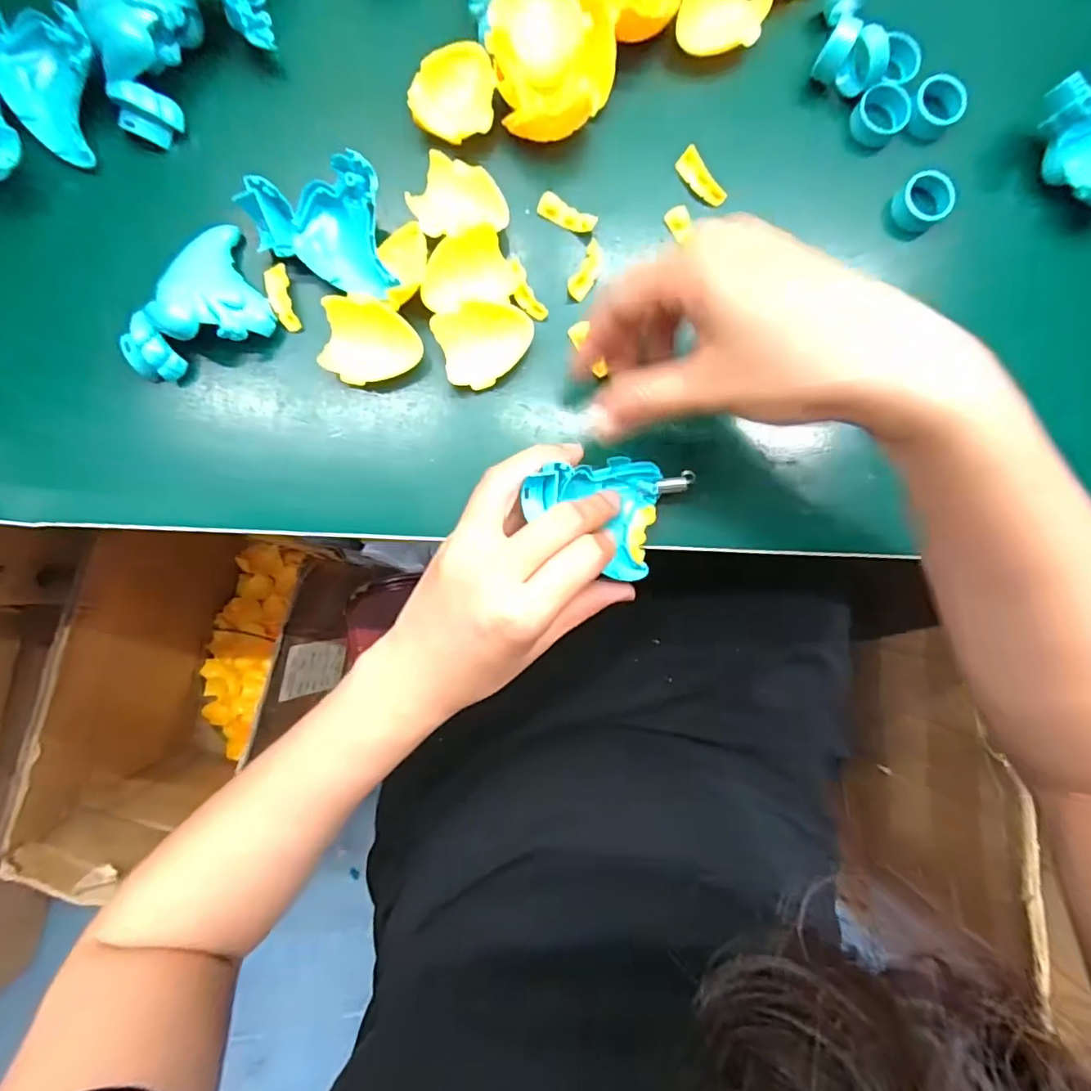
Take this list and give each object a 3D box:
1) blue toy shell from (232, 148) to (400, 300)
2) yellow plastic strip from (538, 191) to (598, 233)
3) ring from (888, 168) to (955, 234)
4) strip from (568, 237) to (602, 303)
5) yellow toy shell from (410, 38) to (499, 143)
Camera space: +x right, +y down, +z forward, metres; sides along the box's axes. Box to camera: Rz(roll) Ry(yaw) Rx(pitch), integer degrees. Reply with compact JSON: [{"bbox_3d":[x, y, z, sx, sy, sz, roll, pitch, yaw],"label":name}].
[{"bbox_3d":[-0.099,-0.151,0.256,0.073,0.033,0.048,27,87,-1],"label":"blue toy shell"},{"bbox_3d":[0.011,-0.165,0.278,0.029,0.006,0.012,26,87,-2],"label":"yellow plastic strip"},{"bbox_3d":[0.192,-0.175,0.285,0.022,0.017,0.025,-34,89,-3],"label":"ring"},{"bbox_3d":[0.021,-0.136,0.276,0.011,0.009,0.029,25,87,-2],"label":"strip"},{"bbox_3d":[-0.044,-0.218,0.272,0.038,0.012,0.046,7,87,-2],"label":"yellow toy shell"}]

